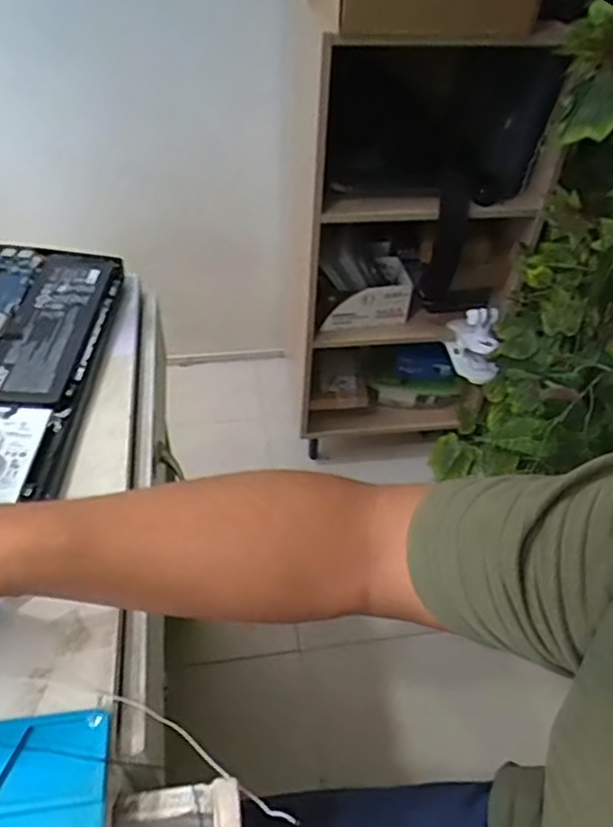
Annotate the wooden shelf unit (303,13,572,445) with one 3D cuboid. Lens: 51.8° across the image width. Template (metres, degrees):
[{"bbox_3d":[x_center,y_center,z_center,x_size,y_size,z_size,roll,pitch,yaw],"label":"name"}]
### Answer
[{"bbox_3d":[0.189,-0.275,1.191,0.381,0.818,0.286,10,46,7],"label":"wooden shelf unit"}]

